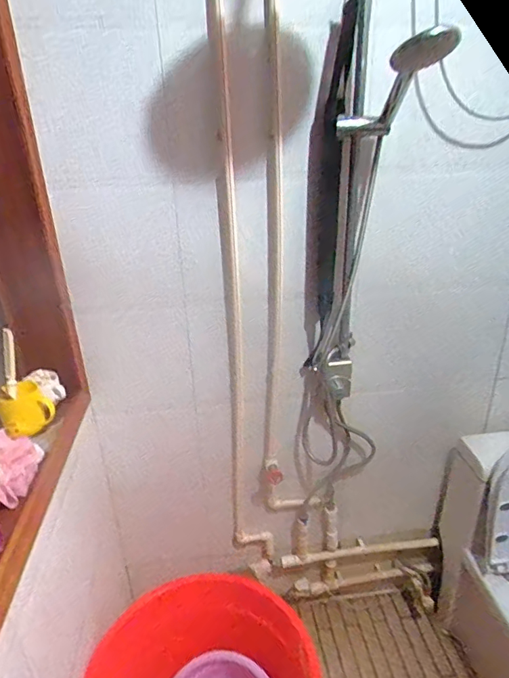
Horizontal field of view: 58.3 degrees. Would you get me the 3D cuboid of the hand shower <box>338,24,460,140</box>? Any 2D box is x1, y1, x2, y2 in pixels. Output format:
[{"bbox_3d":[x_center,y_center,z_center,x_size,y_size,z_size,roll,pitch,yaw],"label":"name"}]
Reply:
[{"bbox_3d":[0.287,-0.523,0.942,0.087,0.077,0.290,-17,-9,-29],"label":"hand shower"}]

